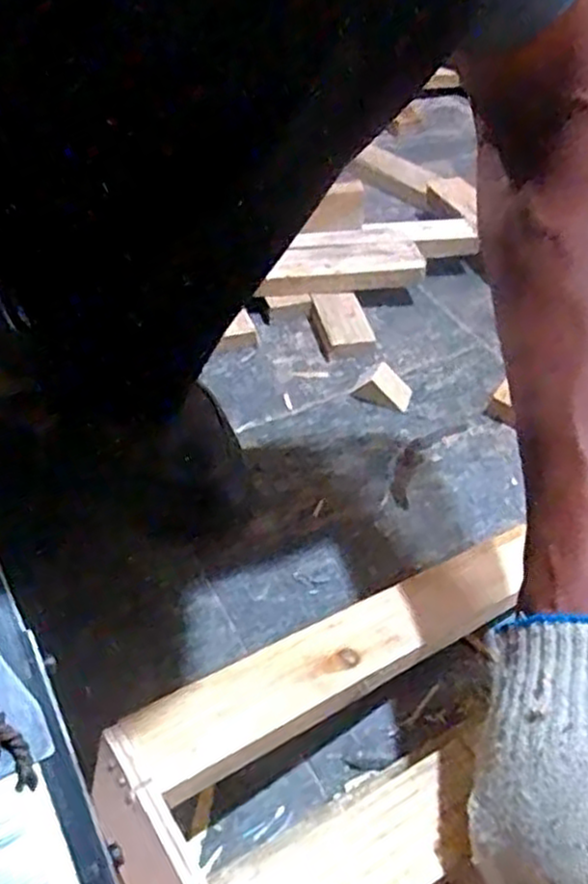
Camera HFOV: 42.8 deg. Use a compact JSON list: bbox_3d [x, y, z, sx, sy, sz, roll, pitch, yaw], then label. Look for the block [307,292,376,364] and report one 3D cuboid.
[{"bbox_3d":[0.039,-0.097,0.622,0.044,0.023,0.068,-7,46,-9],"label":"block"}]

